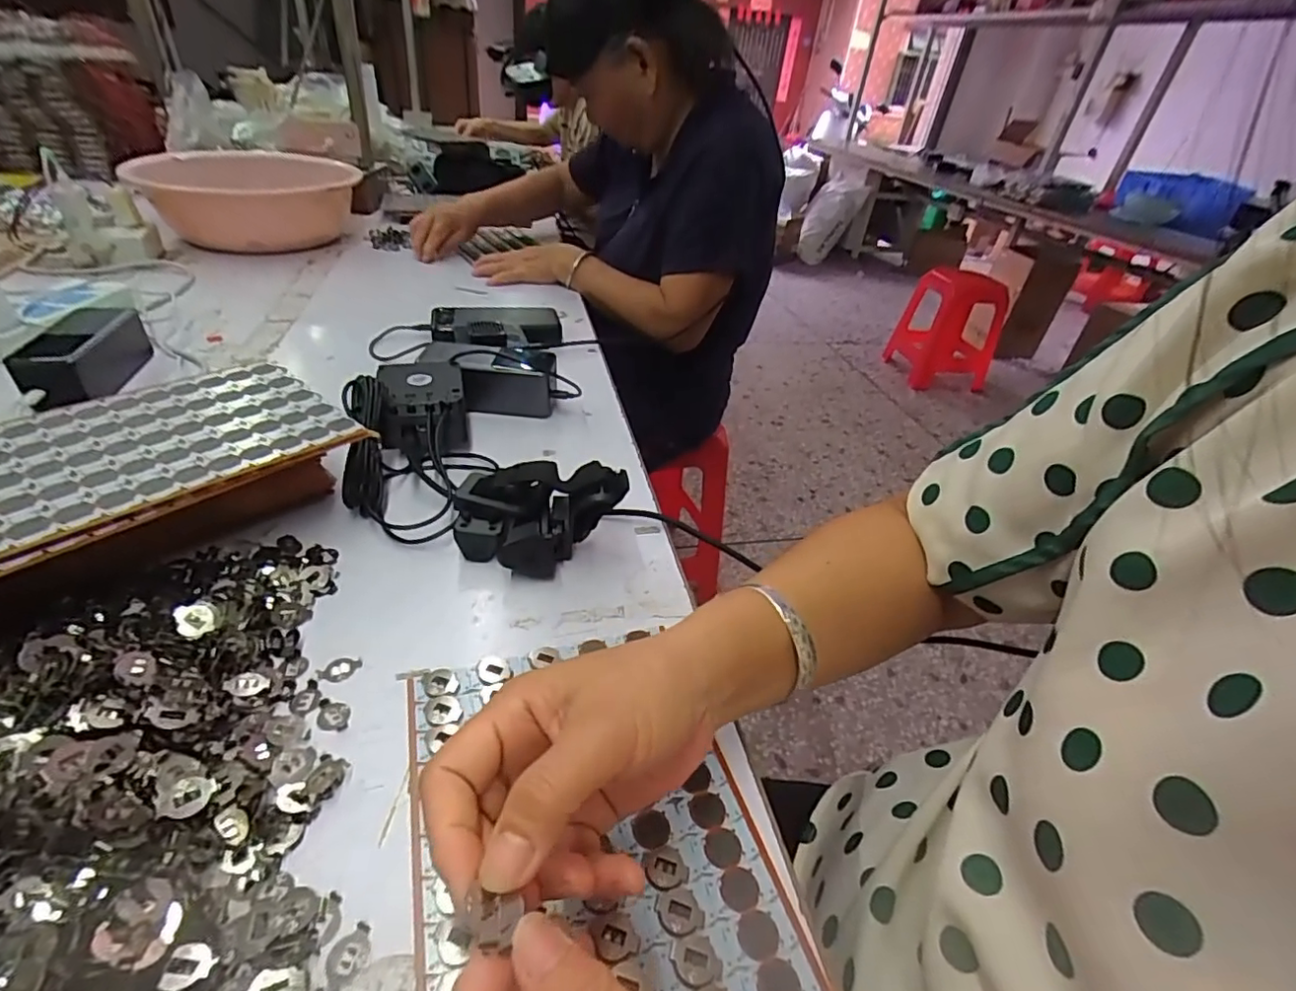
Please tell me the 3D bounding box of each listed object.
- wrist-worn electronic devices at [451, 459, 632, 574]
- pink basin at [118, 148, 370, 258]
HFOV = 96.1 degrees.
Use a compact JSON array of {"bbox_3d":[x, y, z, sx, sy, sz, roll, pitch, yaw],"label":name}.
[{"bbox_3d":[-0.077,0.016,0.413,0.118,0.072,0.063,5,36,-3],"label":"wrist-worn electronic devices"},{"bbox_3d":[-0.700,-0.537,1.052,0.319,0.105,0.352,-7,38,-19],"label":"pink basin"}]

